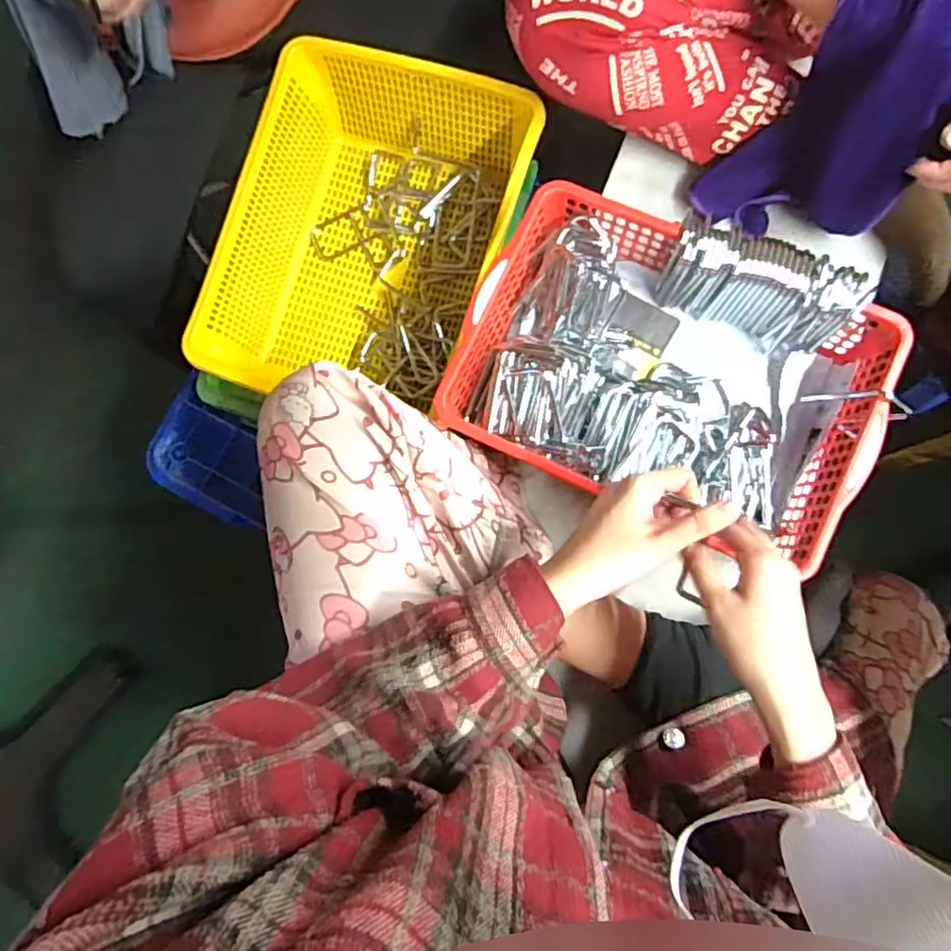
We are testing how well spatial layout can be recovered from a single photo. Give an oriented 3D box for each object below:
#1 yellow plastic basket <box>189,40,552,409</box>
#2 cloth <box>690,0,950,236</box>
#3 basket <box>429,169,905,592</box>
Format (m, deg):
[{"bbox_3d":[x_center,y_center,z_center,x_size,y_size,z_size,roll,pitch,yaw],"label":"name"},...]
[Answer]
[{"bbox_3d":[-0.111,-0.273,0.738,0.293,0.140,0.374,17,83,7],"label":"yellow plastic basket"},{"bbox_3d":[0.338,-0.316,0.561,0.154,0.260,0.037,37,62,1],"label":"cloth"},{"bbox_3d":[0.182,-0.093,0.615,0.363,0.104,0.256,24,84,8],"label":"basket"}]

